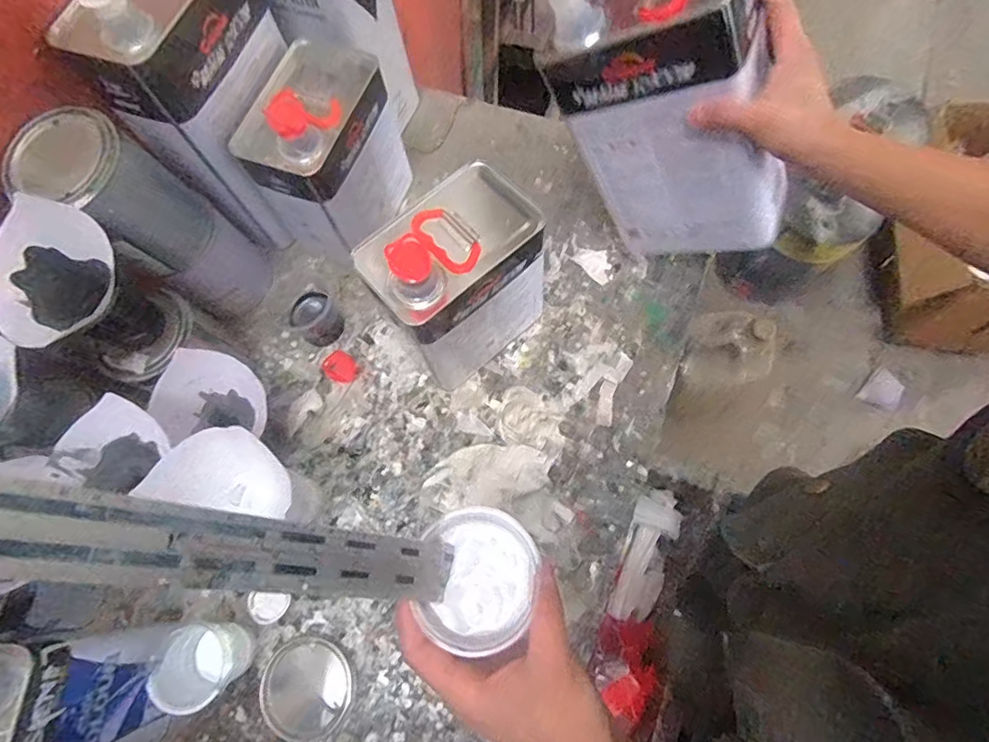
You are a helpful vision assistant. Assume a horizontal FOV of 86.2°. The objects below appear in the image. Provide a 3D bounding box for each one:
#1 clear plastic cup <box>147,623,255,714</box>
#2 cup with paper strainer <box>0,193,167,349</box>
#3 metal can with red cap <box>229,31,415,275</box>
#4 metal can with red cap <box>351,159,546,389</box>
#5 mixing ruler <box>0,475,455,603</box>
[{"bbox_3d":[-0.294,0.294,0.529,0.066,0.079,0.066,-1,72,3],"label":"clear plastic cup"},{"bbox_3d":[-0.380,-0.071,0.487,0.091,0.128,0.115,31,76,12],"label":"cup with paper strainer"},{"bbox_3d":[-0.192,-0.260,0.623,0.118,0.195,0.175,16,73,8],"label":"metal can with red cap"},{"bbox_3d":[-0.028,-0.094,0.558,0.107,0.219,0.176,41,78,14],"label":"metal can with red cap"},{"bbox_3d":[-0.119,0.072,0.218,0.004,0.275,0.029,-12,62,39],"label":"mixing ruler"}]

